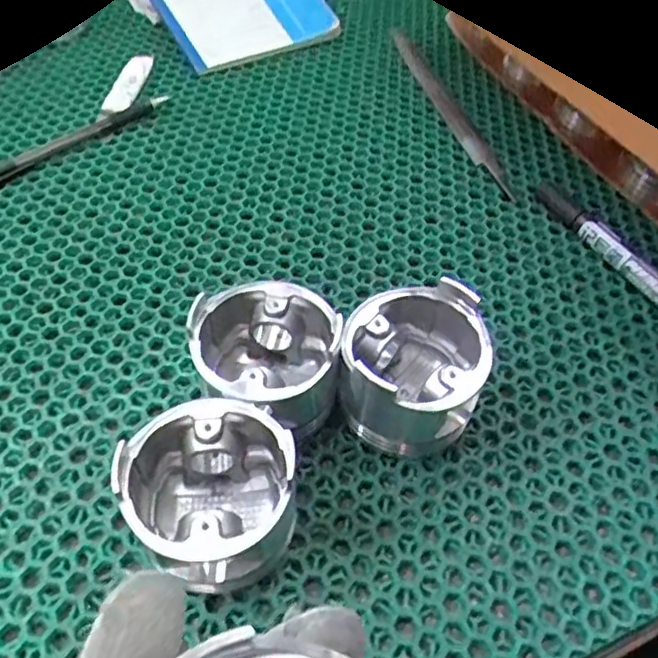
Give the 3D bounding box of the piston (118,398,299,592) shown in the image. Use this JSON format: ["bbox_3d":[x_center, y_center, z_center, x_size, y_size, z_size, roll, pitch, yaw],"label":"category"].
[{"bbox_3d":[-0.050,0.074,0.278,0.069,0.057,0.068,1,52,-1],"label":"piston"}]

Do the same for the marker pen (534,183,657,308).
[{"bbox_3d":[0.184,-0.047,0.405,0.020,0.015,0.153,-22,56,-18],"label":"marker pen"}]

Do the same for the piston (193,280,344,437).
[{"bbox_3d":[-0.030,0.018,0.319,0.069,0.057,0.063,1,52,-1],"label":"piston"}]

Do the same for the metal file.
[{"bbox_3d":[0.094,-0.178,0.511,0.022,0.006,0.225,-14,54,-13],"label":"metal file"}]

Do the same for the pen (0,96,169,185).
[{"bbox_3d":[-0.186,-0.140,0.472,0.154,0.007,0.017,-36,62,-26],"label":"pen"}]

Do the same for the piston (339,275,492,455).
[{"bbox_3d":[0.042,0.019,0.318,0.067,0.061,0.069,1,52,-1],"label":"piston"}]

